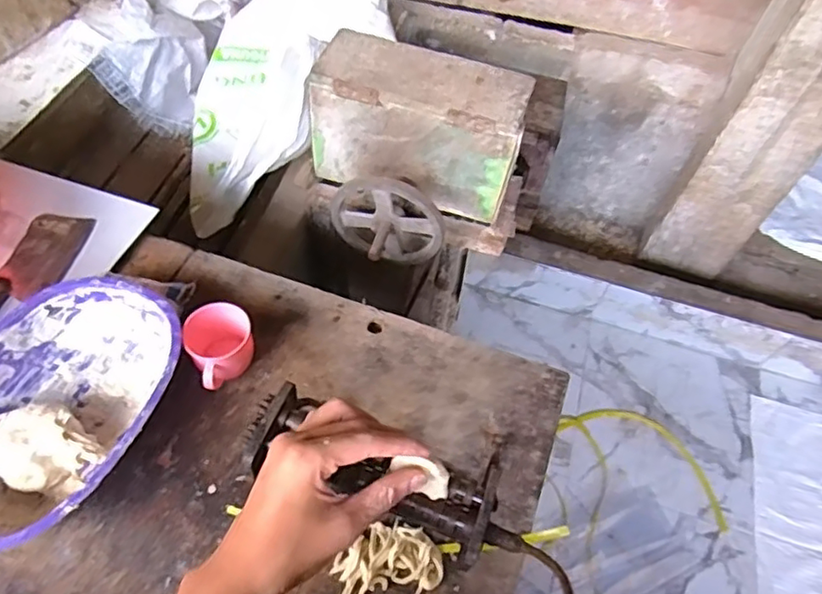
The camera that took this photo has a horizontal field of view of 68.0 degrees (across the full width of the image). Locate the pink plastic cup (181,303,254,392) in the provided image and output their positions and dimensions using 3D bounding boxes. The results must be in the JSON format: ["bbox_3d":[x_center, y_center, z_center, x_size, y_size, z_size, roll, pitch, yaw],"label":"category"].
[{"bbox_3d":[-0.220,0.058,0.713,0.073,0.072,0.074,4,54,-5],"label":"pink plastic cup"}]

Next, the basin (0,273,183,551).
[{"bbox_3d":[-0.382,0.121,0.660,0.215,0.070,0.297,15,55,8],"label":"basin"}]

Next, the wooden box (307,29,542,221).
[{"bbox_3d":[0.012,-0.293,1.067,0.355,0.228,0.139,21,54,7],"label":"wooden box"}]

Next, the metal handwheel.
[{"bbox_3d":[-0.046,-0.109,1.045,0.196,0.178,0.097,16,54,3],"label":"metal handwheel"}]

